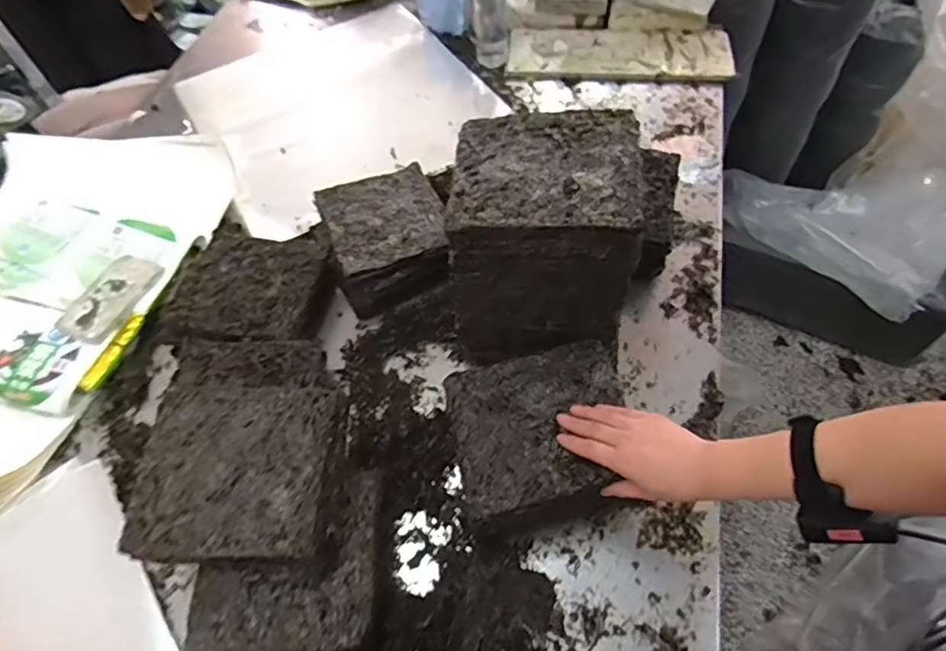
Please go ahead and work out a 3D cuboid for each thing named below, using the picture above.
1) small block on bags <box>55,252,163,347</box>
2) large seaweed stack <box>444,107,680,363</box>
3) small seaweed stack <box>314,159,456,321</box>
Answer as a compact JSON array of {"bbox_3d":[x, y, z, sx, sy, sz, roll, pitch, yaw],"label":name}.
[{"bbox_3d":[-0.550,-0.045,0.865,0.094,0.015,0.153,16,60,19],"label":"small block on bags"},{"bbox_3d":[0.086,-0.098,0.720,0.206,0.259,0.179,1,57,8],"label":"large seaweed stack"},{"bbox_3d":[-0.134,-0.143,0.914,0.189,0.072,0.221,-20,57,-7],"label":"small seaweed stack"}]

